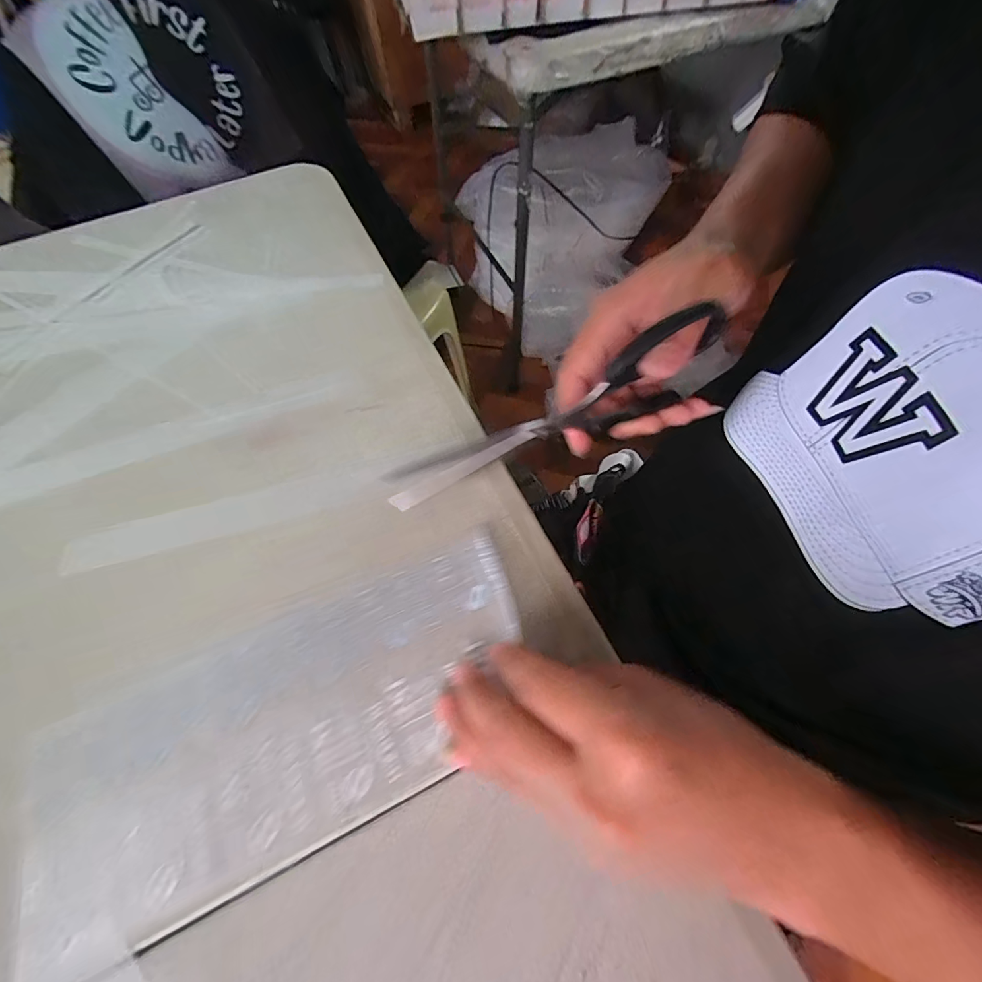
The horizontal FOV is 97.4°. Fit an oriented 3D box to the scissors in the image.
[{"bbox_3d":[0.032,-0.033,0.226,0.178,0.066,0.009,-26,64,0],"label":"scissors"}]

